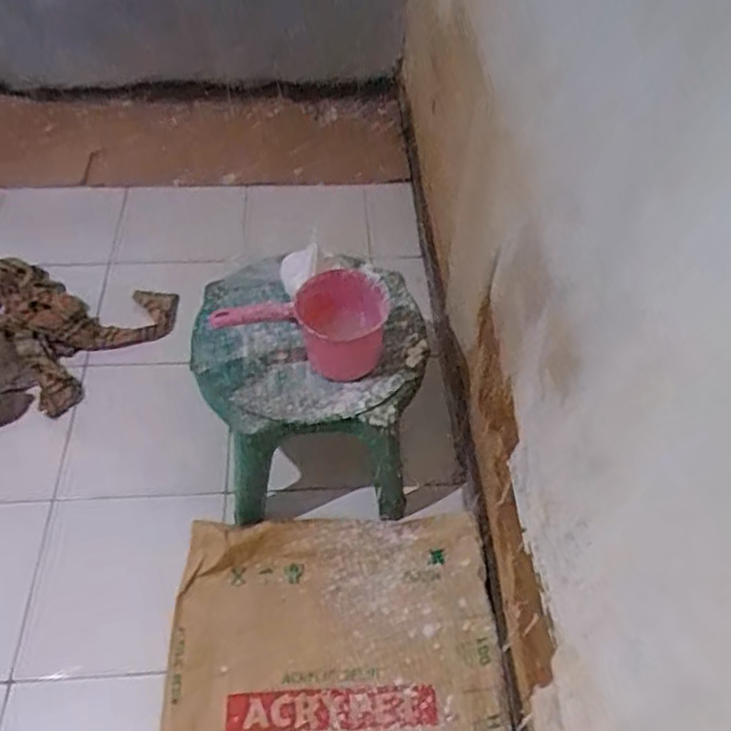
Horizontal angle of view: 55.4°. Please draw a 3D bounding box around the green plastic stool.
[{"bbox_3d":[-0.095,0.036,1.205,0.379,0.306,0.385,-2,52,-2],"label":"green plastic stool"}]

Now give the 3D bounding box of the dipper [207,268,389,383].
[{"bbox_3d":[-0.082,-0.046,1.028,0.255,0.129,0.109,-14,55,-13],"label":"dipper"}]

